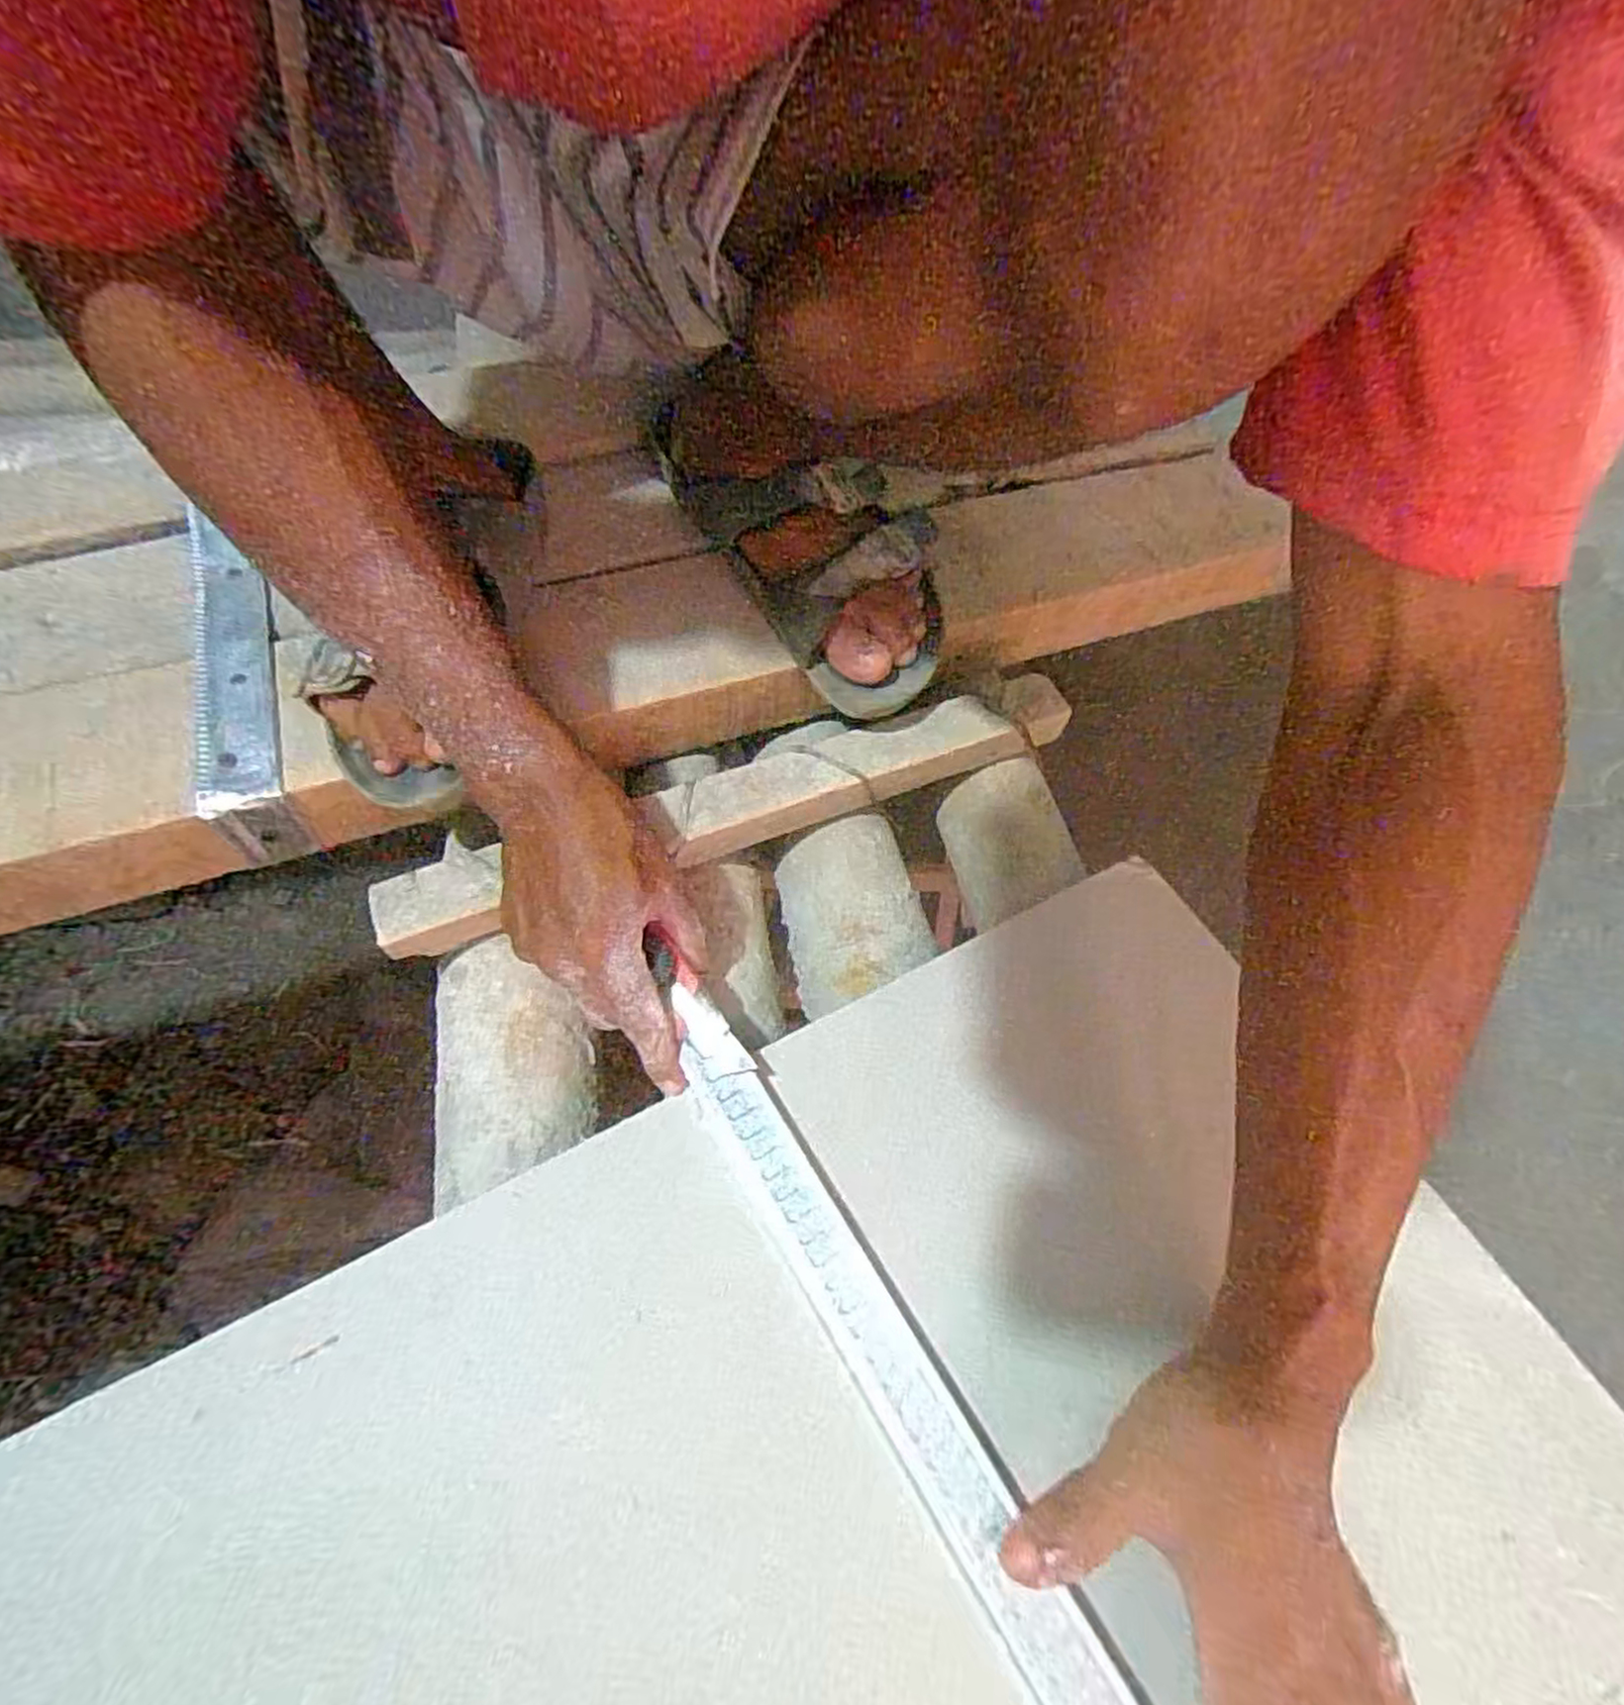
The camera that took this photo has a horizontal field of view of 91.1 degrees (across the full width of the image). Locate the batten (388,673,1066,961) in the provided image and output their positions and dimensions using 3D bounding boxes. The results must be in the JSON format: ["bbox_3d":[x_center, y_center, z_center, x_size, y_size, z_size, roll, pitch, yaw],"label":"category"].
[{"bbox_3d":[-0.031,-0.027,0.459,0.404,0.041,0.041,-19,62,-18],"label":"batten"}]

